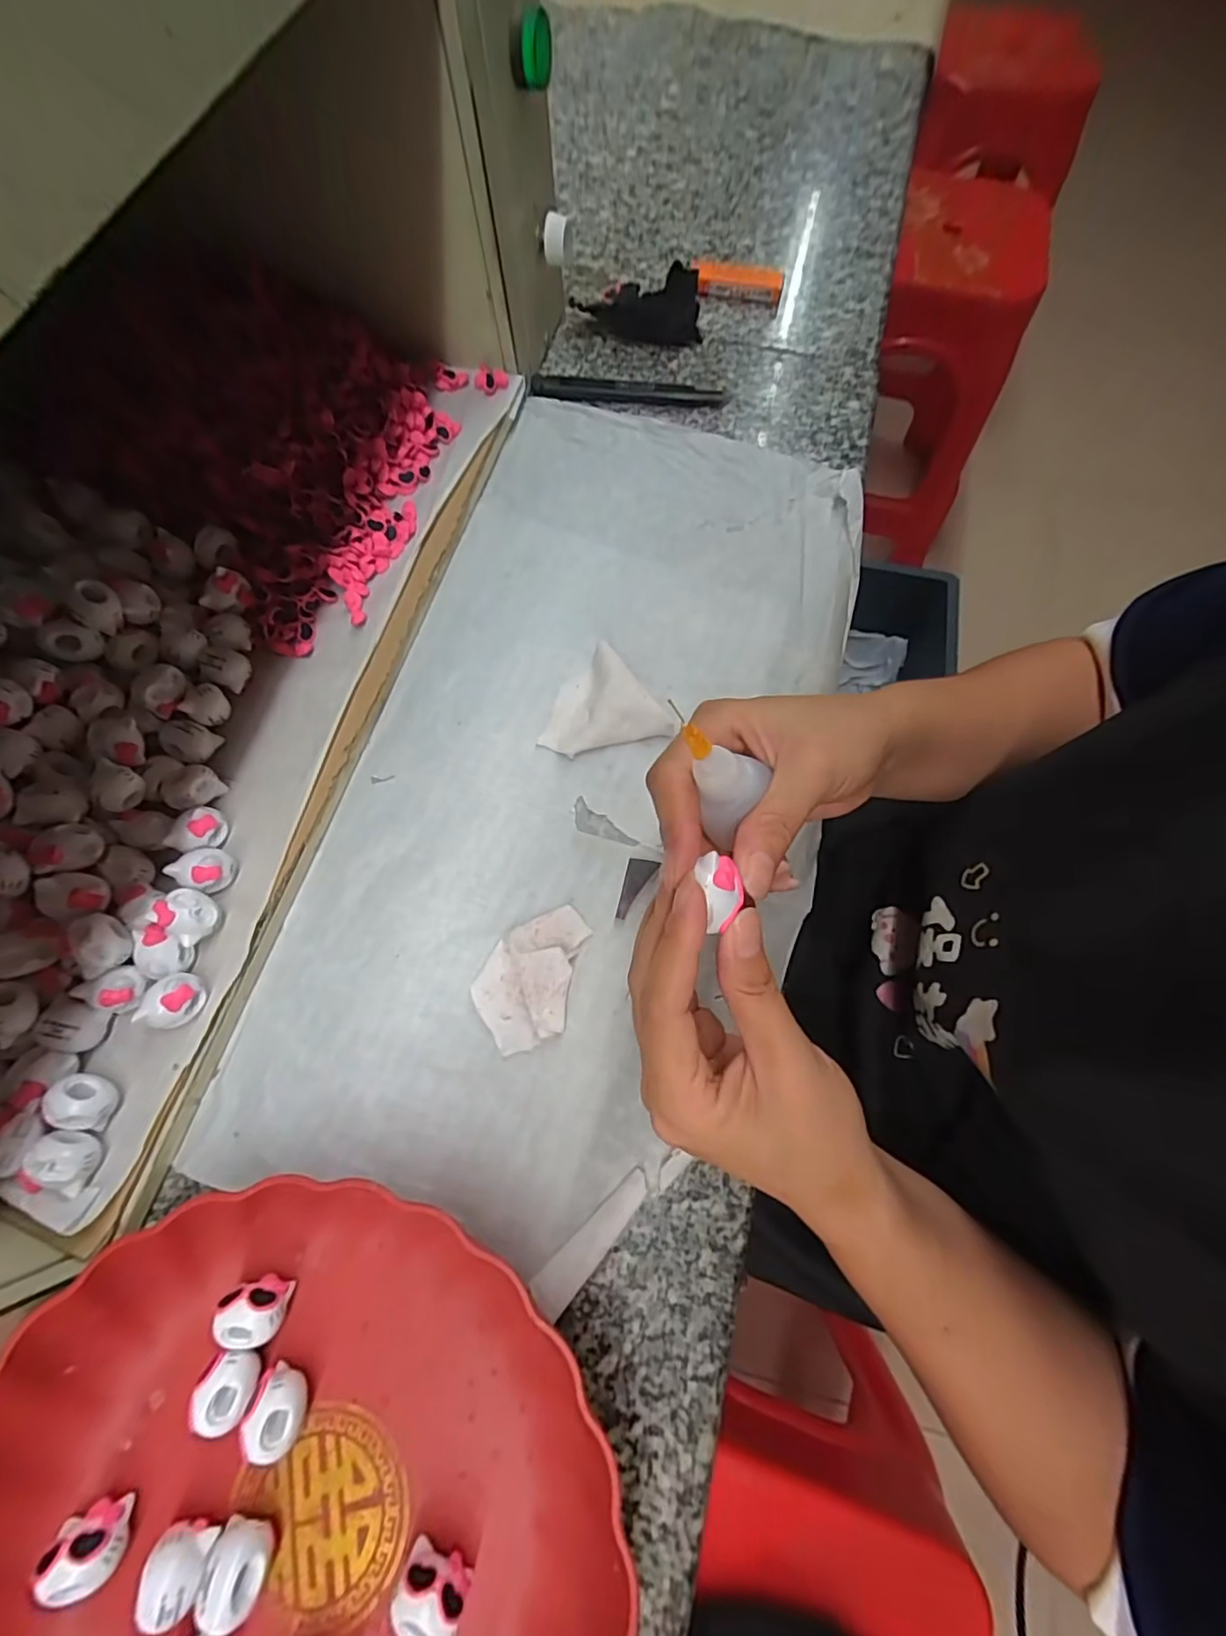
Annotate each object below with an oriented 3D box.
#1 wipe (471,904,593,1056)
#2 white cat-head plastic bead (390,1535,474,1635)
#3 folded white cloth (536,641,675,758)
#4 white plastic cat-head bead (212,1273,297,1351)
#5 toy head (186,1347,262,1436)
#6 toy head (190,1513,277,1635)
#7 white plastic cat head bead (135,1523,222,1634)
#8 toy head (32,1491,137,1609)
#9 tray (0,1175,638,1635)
[{"bbox_3d":[-0.037,0.077,0.282,0.065,0.019,0.050,-36,75,-10],"label":"wipe"},{"bbox_3d":[-0.066,0.282,0.212,0.024,0.024,0.016,16,72,6],"label":"white cat-head plastic bead"},{"bbox_3d":[-0.010,-0.059,0.331,0.063,0.016,0.063,-37,75,-11],"label":"folded white cloth"},{"bbox_3d":[-0.147,0.204,0.239,0.024,0.020,0.020,4,72,3],"label":"white plastic cat-head bead"},{"bbox_3d":[-0.151,0.226,0.230,0.019,0.019,0.025,-2,71,0],"label":"toy head"},{"bbox_3d":[-0.138,0.278,0.214,0.022,0.022,0.019,10,72,4],"label":"toy head"},{"bbox_3d":[-0.159,0.277,0.215,0.021,0.022,0.020,12,72,5],"label":"white plastic cat head bead"},{"bbox_3d":[-0.195,0.272,0.216,0.022,0.019,0.022,0,71,1],"label":"toy head"},{"bbox_3d":[-0.118,0.271,0.205,0.244,0.049,0.234,30,75,10],"label":"tray"}]

